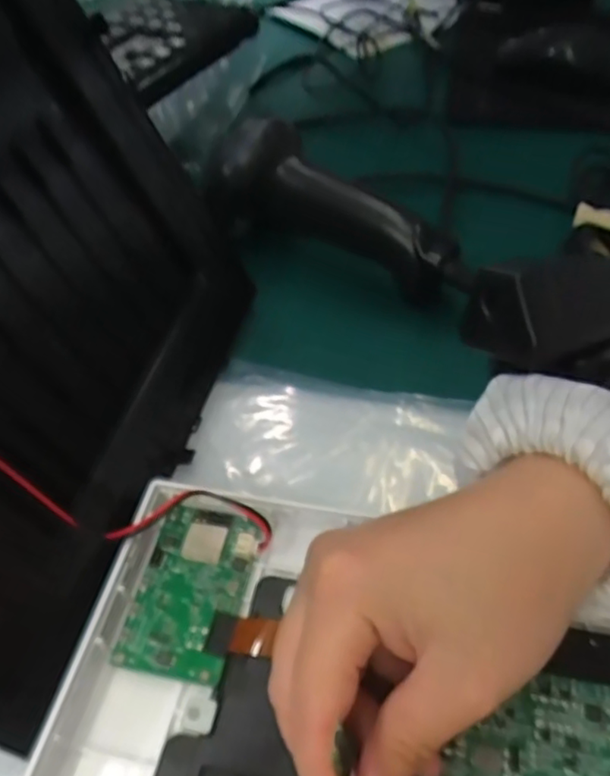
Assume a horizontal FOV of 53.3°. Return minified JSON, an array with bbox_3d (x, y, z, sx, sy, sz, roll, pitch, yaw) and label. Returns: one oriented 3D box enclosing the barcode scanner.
[{"bbox_3d":[0.016,-0.105,0.353,0.155,0.057,0.049,26,55,26],"label":"barcode scanner"}]

